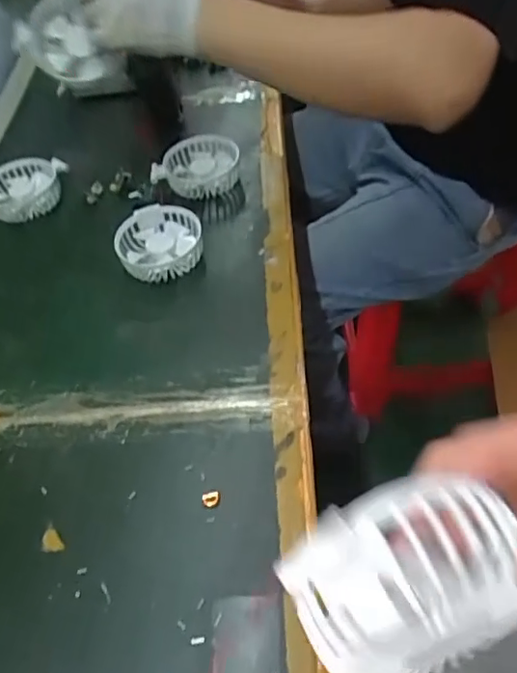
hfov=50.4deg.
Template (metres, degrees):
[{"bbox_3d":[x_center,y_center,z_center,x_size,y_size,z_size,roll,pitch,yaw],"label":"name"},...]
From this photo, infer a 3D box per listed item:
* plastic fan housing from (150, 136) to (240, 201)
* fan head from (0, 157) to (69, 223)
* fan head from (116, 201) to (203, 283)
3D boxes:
[{"bbox_3d":[-0.070,-0.204,0.669,0.099,0.035,0.091,16,54,19],"label":"plastic fan housing"},{"bbox_3d":[-0.292,-0.179,0.676,0.103,0.032,0.093,-3,51,4],"label":"fan head"},{"bbox_3d":[-0.106,-0.102,0.588,0.087,0.032,0.099,-19,51,-9],"label":"fan head"}]

